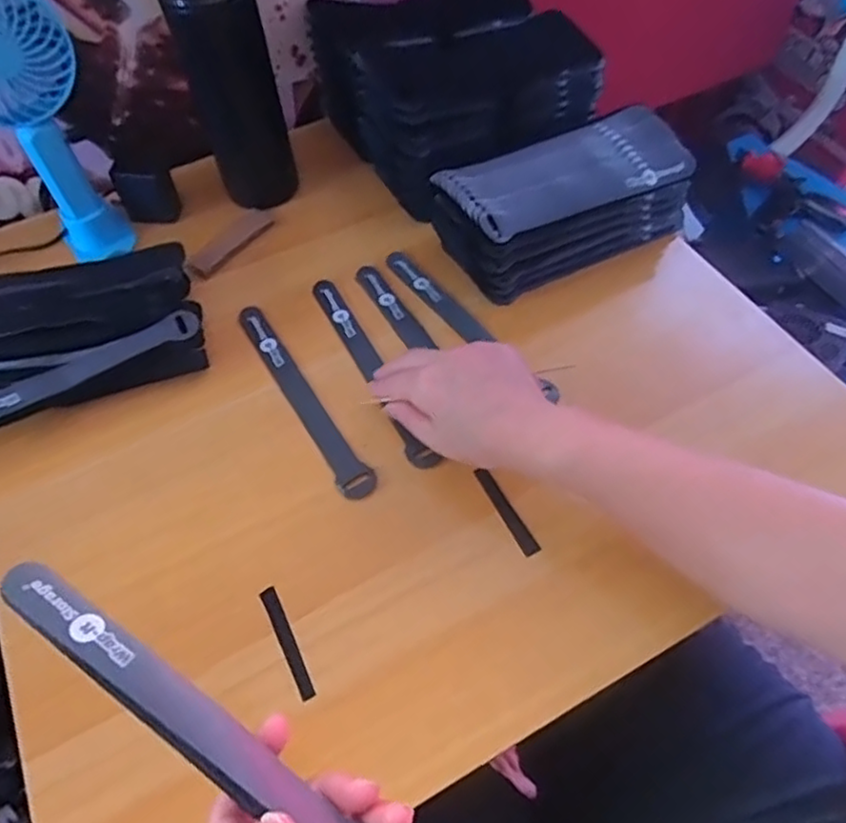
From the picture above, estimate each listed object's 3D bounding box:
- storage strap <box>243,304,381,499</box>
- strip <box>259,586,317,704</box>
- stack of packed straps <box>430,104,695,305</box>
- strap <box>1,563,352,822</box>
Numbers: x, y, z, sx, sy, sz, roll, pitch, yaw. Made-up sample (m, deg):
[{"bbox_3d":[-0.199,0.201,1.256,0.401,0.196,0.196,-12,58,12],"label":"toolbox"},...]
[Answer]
[{"bbox_3d":[-0.092,-0.013,0.489,0.024,0.004,0.195,-30,59,-15],"label":"storage strap"},{"bbox_3d":[-0.081,0.137,0.390,0.010,0.004,0.070,-25,60,-14],"label":"strip"},{"bbox_3d":[0.117,-0.175,0.534,0.200,0.072,0.100,-30,61,-16],"label":"stack of packed straps"},{"bbox_3d":[-0.096,0.125,0.268,0.196,0.015,0.021,34,64,10],"label":"strap"}]

